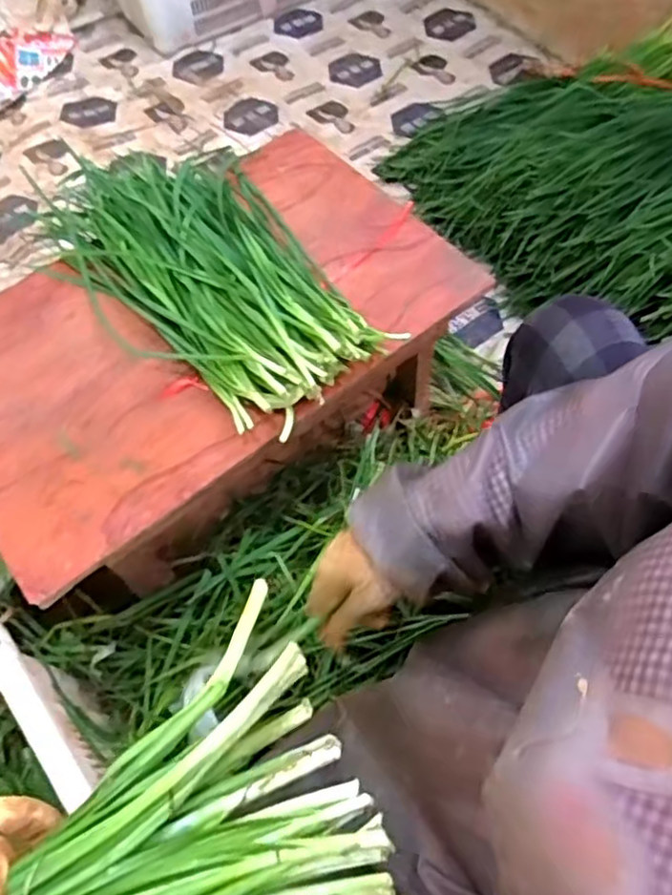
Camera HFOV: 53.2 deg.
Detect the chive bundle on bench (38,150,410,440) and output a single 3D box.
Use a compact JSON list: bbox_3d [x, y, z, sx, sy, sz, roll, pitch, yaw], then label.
[{"bbox_3d":[-0.157,-0.213,0.778,0.252,0.054,0.465,-33,65,-14],"label":"chive bundle on bench"}]

